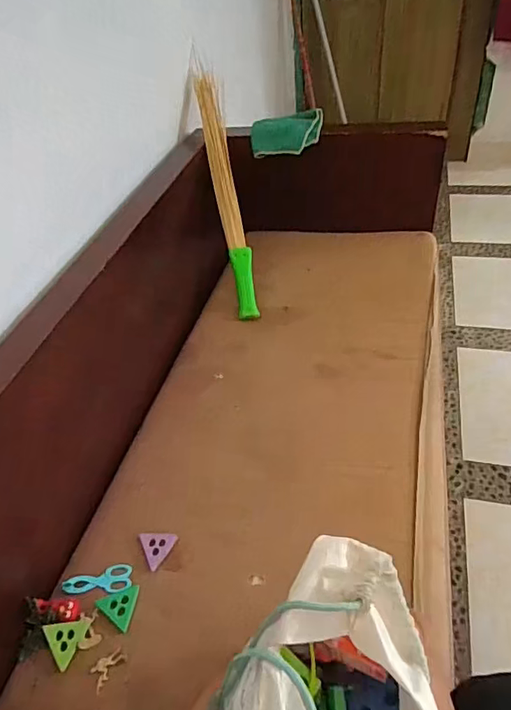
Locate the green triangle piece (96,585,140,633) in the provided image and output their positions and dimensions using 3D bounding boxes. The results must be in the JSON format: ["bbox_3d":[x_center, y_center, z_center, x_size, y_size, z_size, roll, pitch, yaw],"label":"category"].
[{"bbox_3d":[-0.168,0.316,0.625,0.050,0.009,0.047,27,52,32],"label":"green triangle piece"}]

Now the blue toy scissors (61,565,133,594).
[{"bbox_3d":[-0.209,0.298,0.647,0.085,0.013,0.037,-8,42,-1],"label":"blue toy scissors"}]

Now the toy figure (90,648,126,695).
[{"bbox_3d":[-0.175,0.370,0.578,0.025,0.009,0.045,29,53,33],"label":"toy figure"}]

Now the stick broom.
[{"bbox_3d":[-0.069,-0.407,1.113,0.056,0.036,0.692,-10,74,-3],"label":"stick broom"}]

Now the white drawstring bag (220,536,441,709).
[{"bbox_3d":[0.062,0.259,0.358,0.133,0.154,0.172,-9,42,-2],"label":"white drawstring bag"}]

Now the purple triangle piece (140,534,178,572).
[{"bbox_3d":[-0.134,0.268,0.669,0.050,0.004,0.047,6,55,-4],"label":"purple triangle piece"}]

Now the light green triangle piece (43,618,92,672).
[{"bbox_3d":[-0.235,0.342,0.594,0.045,0.004,0.055,25,50,5],"label":"light green triangle piece"}]

